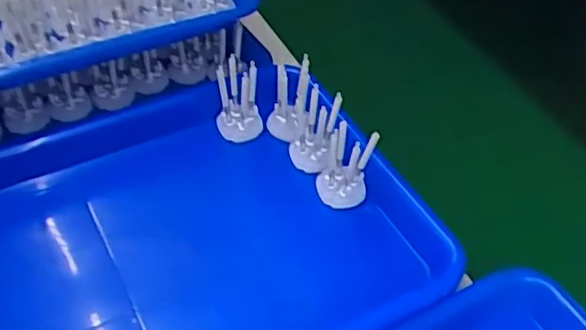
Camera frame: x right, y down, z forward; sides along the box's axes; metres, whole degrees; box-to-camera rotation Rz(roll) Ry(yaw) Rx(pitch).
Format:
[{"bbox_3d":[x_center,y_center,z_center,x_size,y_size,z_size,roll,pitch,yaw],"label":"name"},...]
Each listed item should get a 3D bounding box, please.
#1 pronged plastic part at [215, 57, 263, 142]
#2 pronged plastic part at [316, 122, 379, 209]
[{"bbox_3d":[-0.044,-0.055,0.488,0.034,0.070,0.032,-7,49,-10],"label":"pronged plastic part"},{"bbox_3d":[0.037,0.002,0.449,0.037,0.063,0.030,14,48,9],"label":"pronged plastic part"}]

